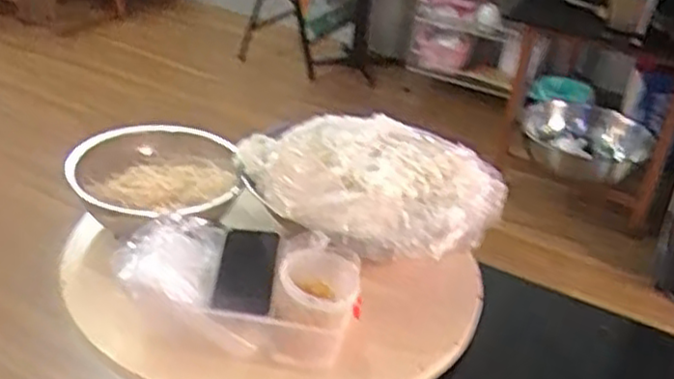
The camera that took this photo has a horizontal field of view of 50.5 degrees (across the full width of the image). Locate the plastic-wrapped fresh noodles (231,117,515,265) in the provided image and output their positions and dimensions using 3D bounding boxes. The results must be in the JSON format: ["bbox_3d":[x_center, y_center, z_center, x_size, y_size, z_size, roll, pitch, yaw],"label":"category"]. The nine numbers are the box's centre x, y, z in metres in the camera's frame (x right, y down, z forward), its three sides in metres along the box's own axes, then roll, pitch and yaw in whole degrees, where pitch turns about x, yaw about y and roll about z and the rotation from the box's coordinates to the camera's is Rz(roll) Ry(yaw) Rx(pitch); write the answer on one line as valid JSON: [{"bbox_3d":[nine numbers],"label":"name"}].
[{"bbox_3d":[0.042,-0.025,1.011,0.388,0.091,0.263,10,31,7],"label":"plastic-wrapped fresh noodles"}]

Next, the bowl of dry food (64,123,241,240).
[{"bbox_3d":[-0.267,-0.012,1.030,0.239,0.091,0.232,17,32,17],"label":"bowl of dry food"}]

